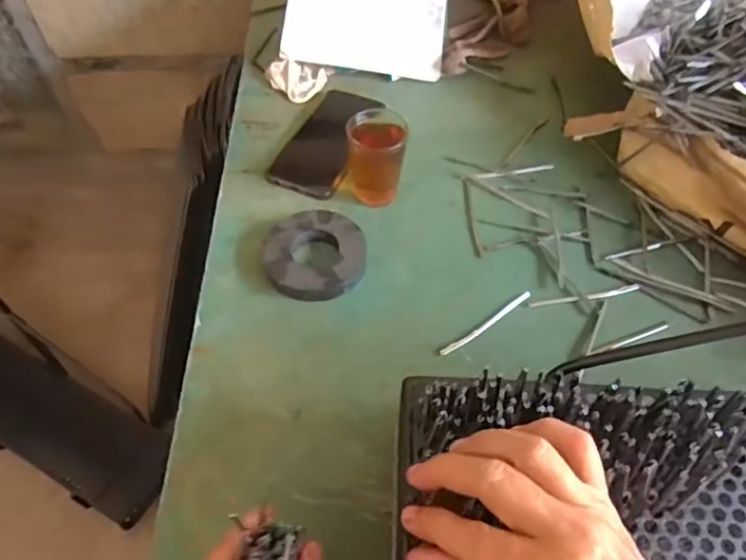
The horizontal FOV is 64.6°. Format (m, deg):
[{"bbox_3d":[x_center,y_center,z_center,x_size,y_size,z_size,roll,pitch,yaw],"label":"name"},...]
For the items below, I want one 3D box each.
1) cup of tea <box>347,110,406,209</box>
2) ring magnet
[{"bbox_3d":[0.003,-0.119,0.588,0.053,0.087,0.052,0,53,0],"label":"cup of tea"},{"bbox_3d":[-0.053,-0.022,0.551,0.094,0.022,0.096,0,53,0],"label":"ring magnet"}]

